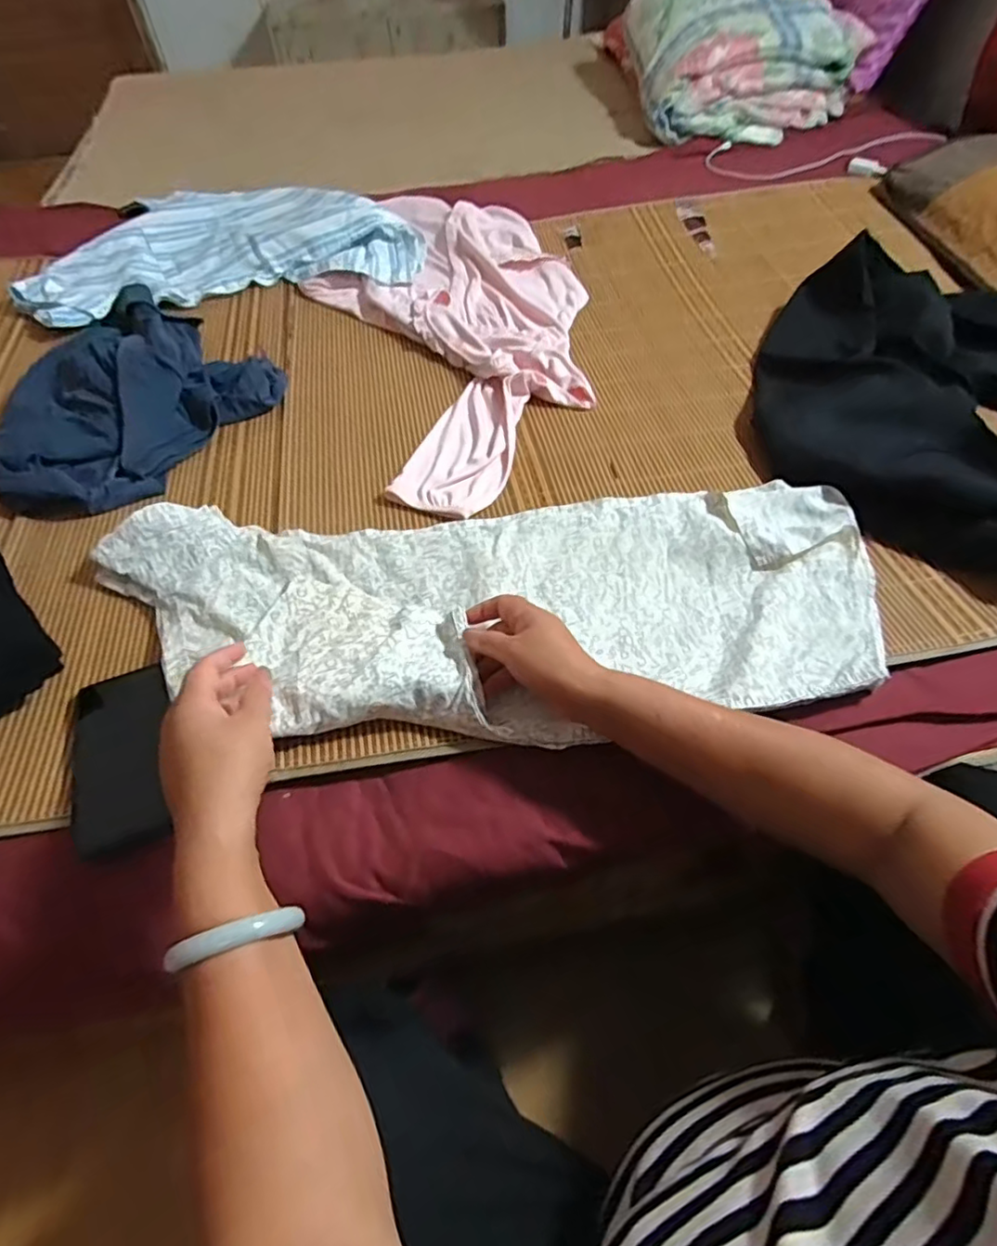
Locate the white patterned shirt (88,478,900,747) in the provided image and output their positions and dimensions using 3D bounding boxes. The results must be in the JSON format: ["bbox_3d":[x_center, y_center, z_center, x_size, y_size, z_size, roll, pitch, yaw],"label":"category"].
[{"bbox_3d":[0.001,-0.024,0.563,0.722,0.044,0.282,-2,55,-3],"label":"white patterned shirt"}]

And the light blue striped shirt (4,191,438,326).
[{"bbox_3d":[-0.440,-0.634,0.990,0.596,0.055,0.381,-15,56,-8],"label":"light blue striped shirt"}]

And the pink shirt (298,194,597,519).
[{"bbox_3d":[-0.044,-0.458,0.882,0.404,0.035,0.765,-18,57,-10],"label":"pink shirt"}]

